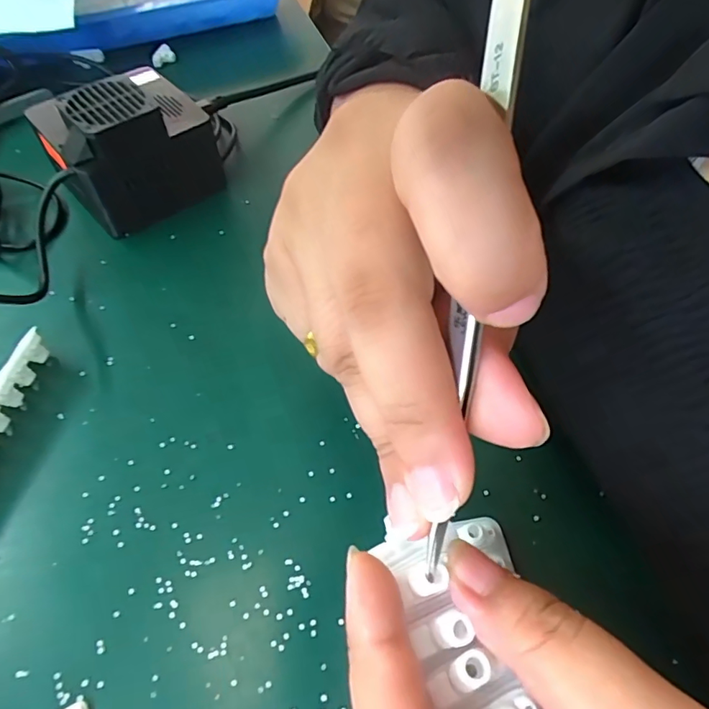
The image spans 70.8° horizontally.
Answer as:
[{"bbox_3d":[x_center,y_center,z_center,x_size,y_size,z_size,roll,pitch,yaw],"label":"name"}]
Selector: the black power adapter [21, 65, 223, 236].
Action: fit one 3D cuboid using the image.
[{"bbox_3d":[-0.123,-0.116,0.279,0.077,0.059,0.065,-37,65,-23],"label":"black power adapter"}]

